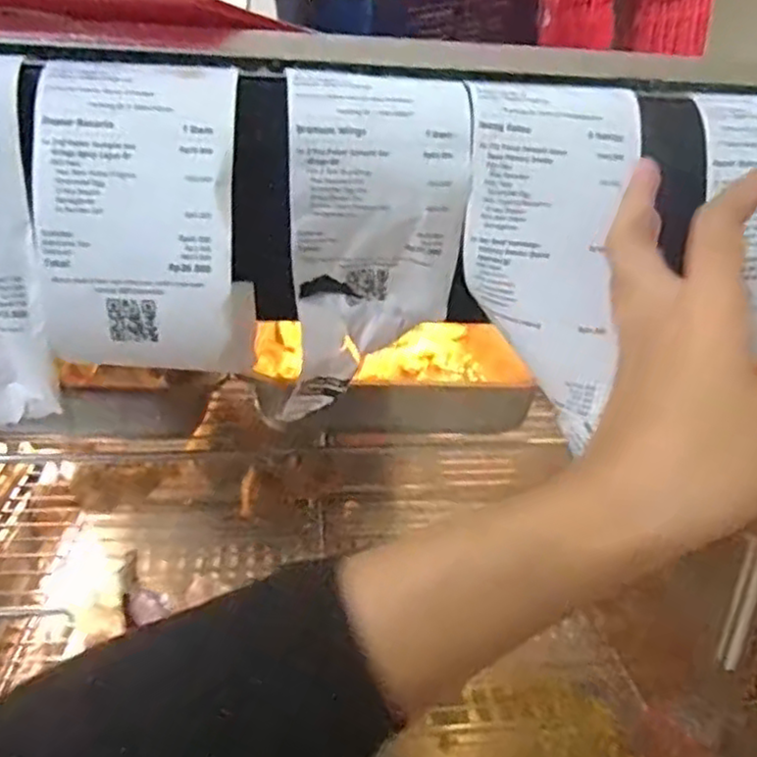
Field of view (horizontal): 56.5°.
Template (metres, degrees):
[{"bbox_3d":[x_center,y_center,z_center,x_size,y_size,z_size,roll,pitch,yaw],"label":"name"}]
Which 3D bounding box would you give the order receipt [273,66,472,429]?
[{"bbox_3d":[-0.002,-0.058,0.334,0.077,0.154,0.027,-1,23,-8],"label":"order receipt"}]

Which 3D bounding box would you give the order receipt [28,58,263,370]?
[{"bbox_3d":[-0.104,-0.066,0.306,0.091,0.121,0.040,1,23,-4],"label":"order receipt"}]

